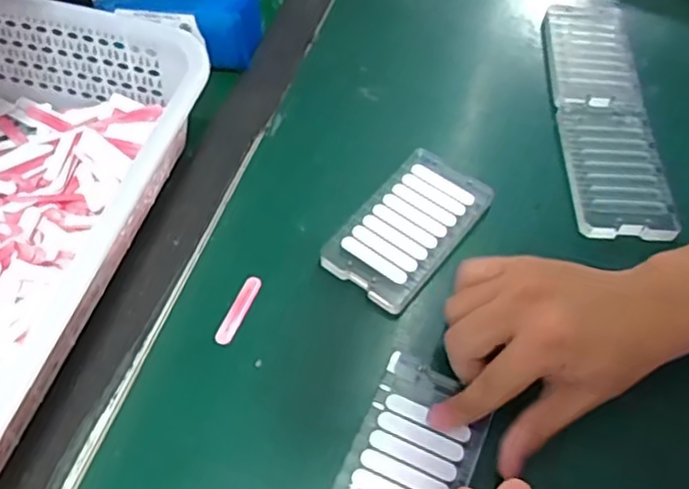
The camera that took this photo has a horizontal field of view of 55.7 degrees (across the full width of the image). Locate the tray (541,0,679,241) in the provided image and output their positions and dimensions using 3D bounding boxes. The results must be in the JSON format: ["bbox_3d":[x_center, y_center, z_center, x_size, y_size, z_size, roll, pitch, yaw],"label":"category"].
[{"bbox_3d":[0.208,-0.115,0.529,0.071,0.018,0.254,3,56,2],"label":"tray"}]

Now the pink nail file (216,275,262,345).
[{"bbox_3d":[-0.068,0.042,0.424,0.011,0.005,0.050,19,58,12],"label":"pink nail file"}]

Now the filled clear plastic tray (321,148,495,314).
[{"bbox_3d":[0.046,-0.013,0.459,0.067,0.014,0.123,33,62,20],"label":"filled clear plastic tray"}]

